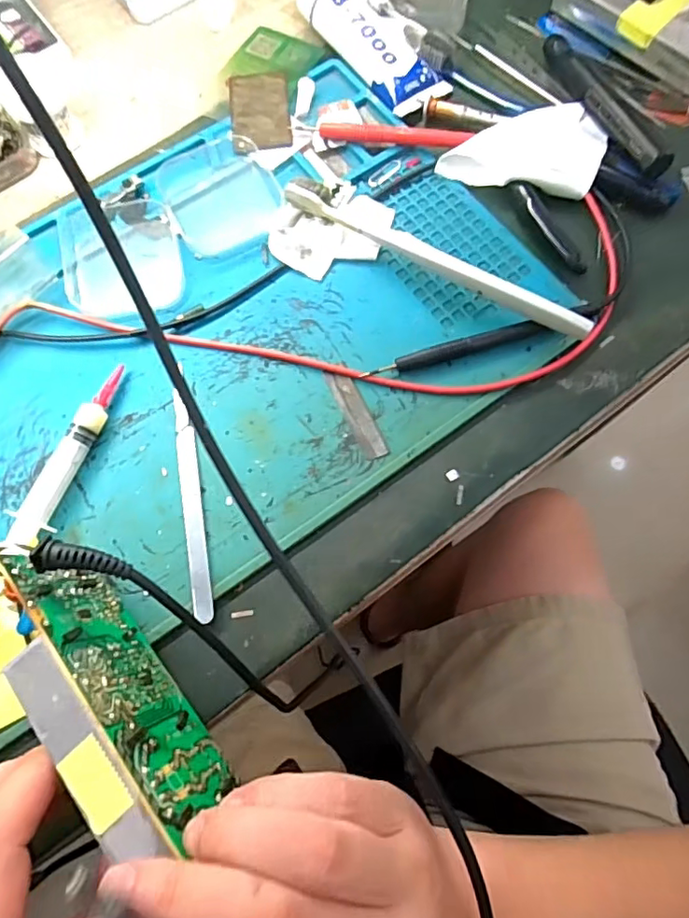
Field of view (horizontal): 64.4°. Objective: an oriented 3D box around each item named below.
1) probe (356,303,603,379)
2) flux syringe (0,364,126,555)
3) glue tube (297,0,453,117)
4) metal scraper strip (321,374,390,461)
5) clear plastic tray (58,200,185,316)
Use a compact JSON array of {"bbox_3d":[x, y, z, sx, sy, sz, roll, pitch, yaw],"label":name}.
[{"bbox_3d":[0.075,-0.063,0.291,0.133,0.009,0.009,-15,74,-4],"label":"probe"},{"bbox_3d":[-0.137,-0.001,0.274,0.012,0.015,0.103,18,74,6],"label":"flux syringe"},{"bbox_3d":[0.013,-0.275,0.350,0.042,0.024,0.125,-35,76,-9],"label":"glue tube"},{"bbox_3d":[0.007,-0.024,0.283,0.013,0.004,0.053,-25,74,-7],"label":"metal scraper strip"},{"bbox_3d":[-0.128,-0.118,0.313,0.066,0.007,0.074,-10,73,-2],"label":"clear plastic tray"}]

